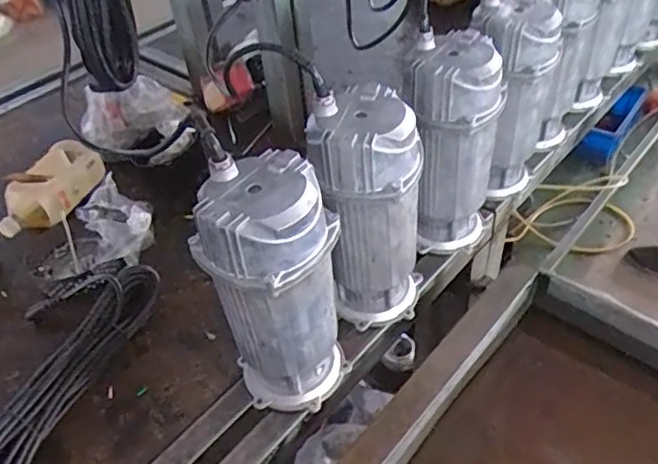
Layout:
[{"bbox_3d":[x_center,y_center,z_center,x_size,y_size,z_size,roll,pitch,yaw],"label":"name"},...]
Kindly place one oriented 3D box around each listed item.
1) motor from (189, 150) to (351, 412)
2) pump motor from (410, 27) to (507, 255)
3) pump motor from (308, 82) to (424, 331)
[{"bbox_3d":[-0.056,0.070,0.648,0.124,0.302,0.120,17,48,22],"label":"motor"},{"bbox_3d":[0.168,-0.111,0.812,0.121,0.292,0.117,4,44,10],"label":"pump motor"},{"bbox_3d":[0.051,-0.019,0.724,0.127,0.291,0.117,-3,43,3],"label":"pump motor"}]

